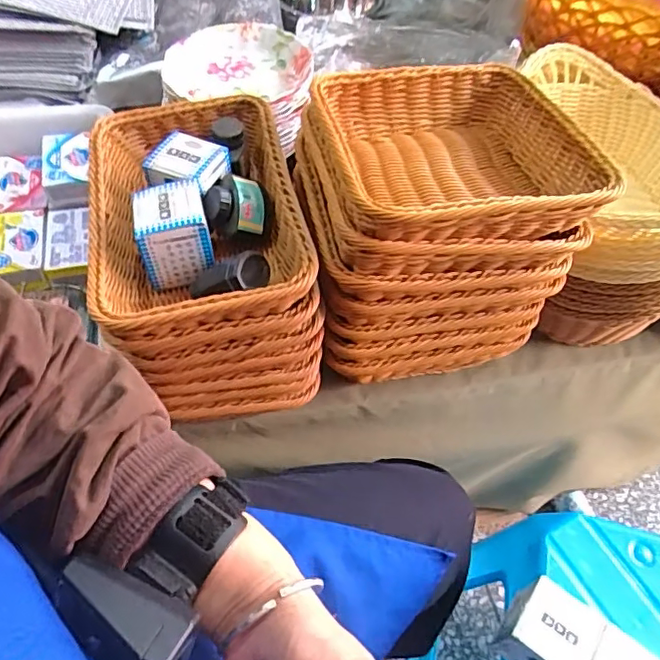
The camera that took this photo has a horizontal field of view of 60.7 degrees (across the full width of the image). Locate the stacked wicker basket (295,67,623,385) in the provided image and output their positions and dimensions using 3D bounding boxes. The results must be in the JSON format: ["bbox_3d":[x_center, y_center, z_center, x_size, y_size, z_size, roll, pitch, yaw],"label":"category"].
[{"bbox_3d":[0.098,-0.112,0.588,0.247,0.232,0.239,-6,55,-9],"label":"stacked wicker basket"}]

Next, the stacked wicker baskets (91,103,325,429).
[{"bbox_3d":[-0.124,-0.082,0.556,0.176,0.169,0.270,-9,55,-11],"label":"stacked wicker baskets"}]

